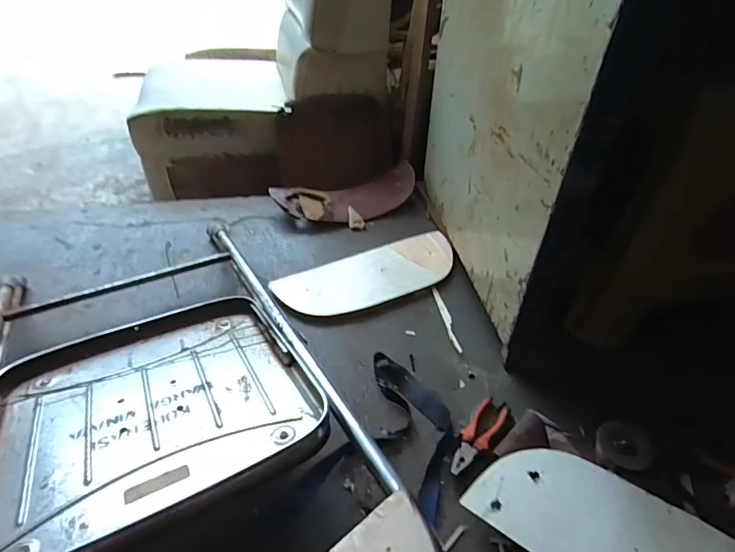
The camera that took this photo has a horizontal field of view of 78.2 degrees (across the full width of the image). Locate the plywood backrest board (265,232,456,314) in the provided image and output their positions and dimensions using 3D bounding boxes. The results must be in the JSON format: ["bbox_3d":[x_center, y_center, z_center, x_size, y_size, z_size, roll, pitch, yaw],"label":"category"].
[{"bbox_3d":[0.013,-0.004,1.011,0.418,0.025,0.173,-18,47,-23],"label":"plywood backrest board"}]

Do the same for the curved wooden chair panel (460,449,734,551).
[{"bbox_3d":[0.360,0.361,0.585,0.439,0.039,0.156,26,47,22],"label":"curved wooden chair panel"}]

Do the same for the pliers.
[{"bbox_3d":[0.181,0.260,0.739,0.046,0.023,0.155,30,48,25],"label":"pliers"}]

